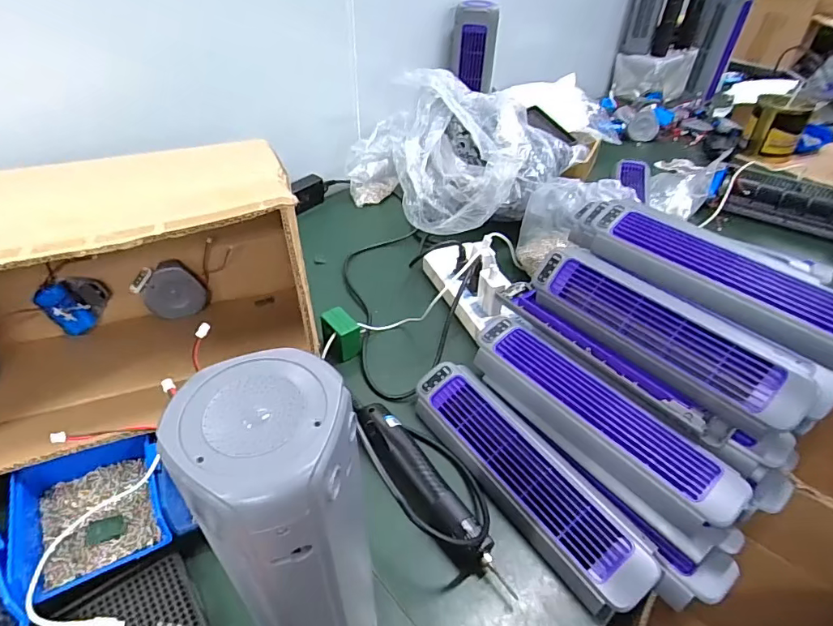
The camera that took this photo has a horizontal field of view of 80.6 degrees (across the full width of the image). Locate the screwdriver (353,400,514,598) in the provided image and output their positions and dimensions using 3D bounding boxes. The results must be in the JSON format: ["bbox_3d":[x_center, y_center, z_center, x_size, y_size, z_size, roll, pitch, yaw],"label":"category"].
[{"bbox_3d":[0.013,0.182,0.507,0.034,0.041,0.227,-26,48,-28],"label":"screwdriver"}]

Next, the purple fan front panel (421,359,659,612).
[{"bbox_3d":[0.107,0.162,0.510,0.079,0.024,0.293,-39,53,-9],"label":"purple fan front panel"}]

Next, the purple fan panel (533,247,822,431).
[{"bbox_3d":[0.260,0.015,0.536,0.305,0.039,0.082,40,97,41],"label":"purple fan panel"}]

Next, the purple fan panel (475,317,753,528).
[{"bbox_3d":[0.184,0.109,0.522,0.068,0.043,0.299,-29,50,-30],"label":"purple fan panel"}]

